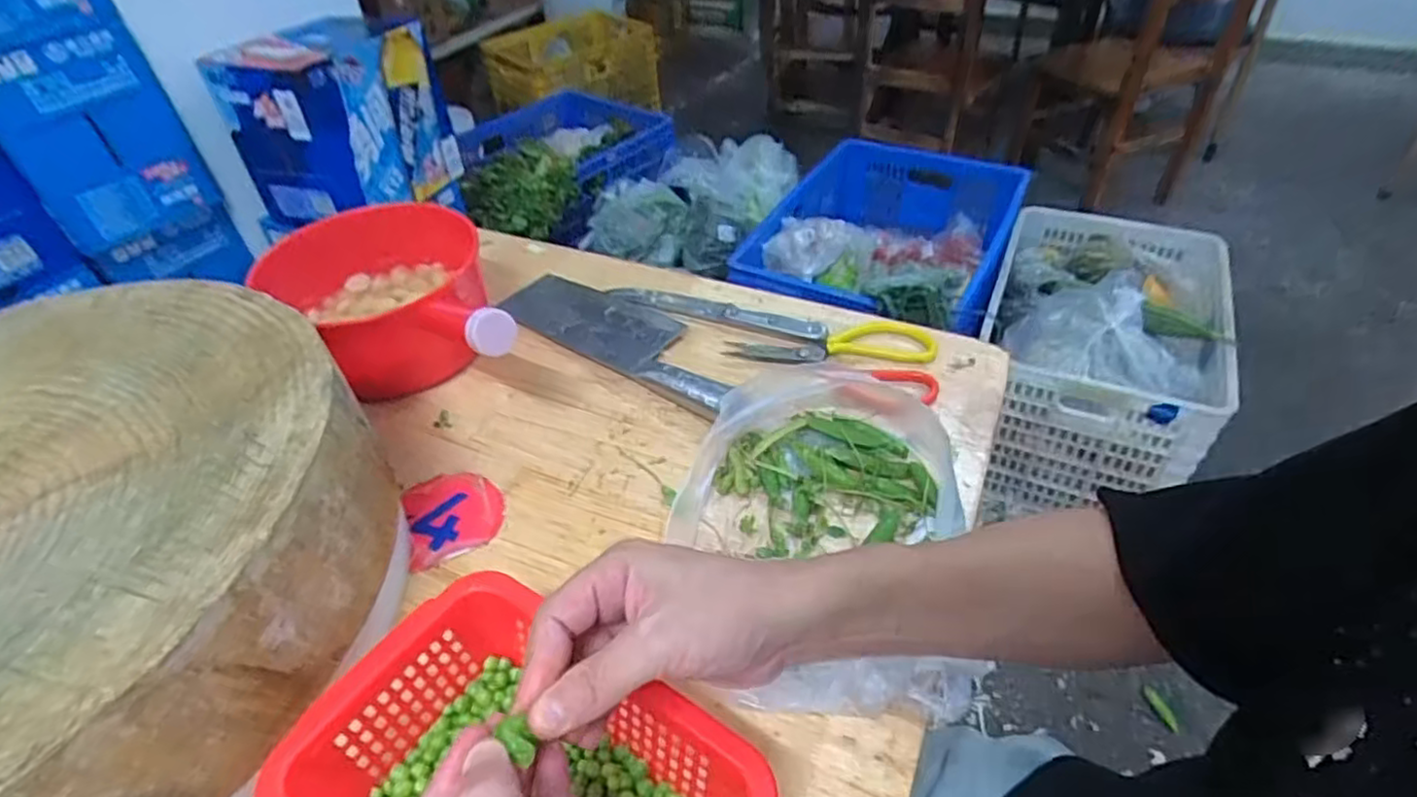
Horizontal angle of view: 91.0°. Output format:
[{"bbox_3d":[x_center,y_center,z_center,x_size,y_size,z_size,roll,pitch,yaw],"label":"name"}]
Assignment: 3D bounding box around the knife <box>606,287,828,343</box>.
[{"bbox_3d":[0.003,-0.090,0.712,0.239,0.008,0.031,16,48,20],"label":"knife"}]

